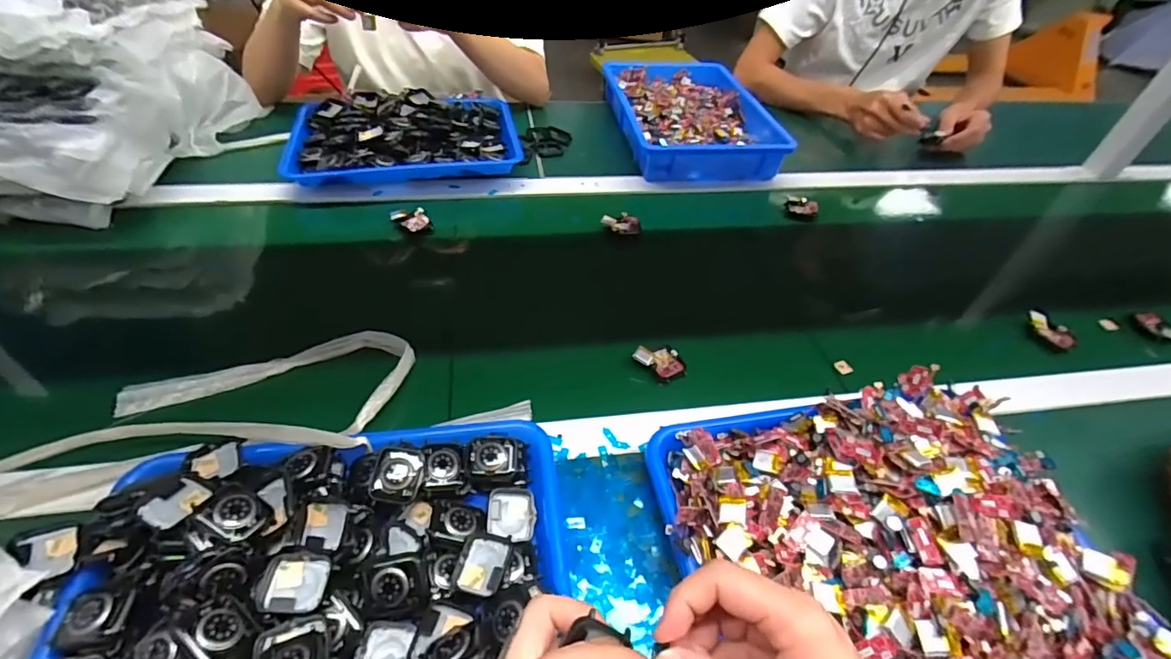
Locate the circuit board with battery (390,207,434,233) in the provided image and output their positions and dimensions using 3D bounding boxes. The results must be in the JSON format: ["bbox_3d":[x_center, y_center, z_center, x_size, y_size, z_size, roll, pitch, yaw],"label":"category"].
[{"bbox_3d":[-0.229,-0.144,0.685,0.048,0.020,0.030,-12,49,-16],"label":"circuit board with battery"}]

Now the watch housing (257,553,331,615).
[{"bbox_3d":[-0.199,0.174,0.356,0.044,0.009,0.037,3,47,-3],"label":"watch housing"}]

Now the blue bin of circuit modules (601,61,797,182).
[{"bbox_3d":[0.177,-0.376,0.912,0.241,0.059,0.351,-4,48,-10],"label":"blue bin of circuit modules"}]

